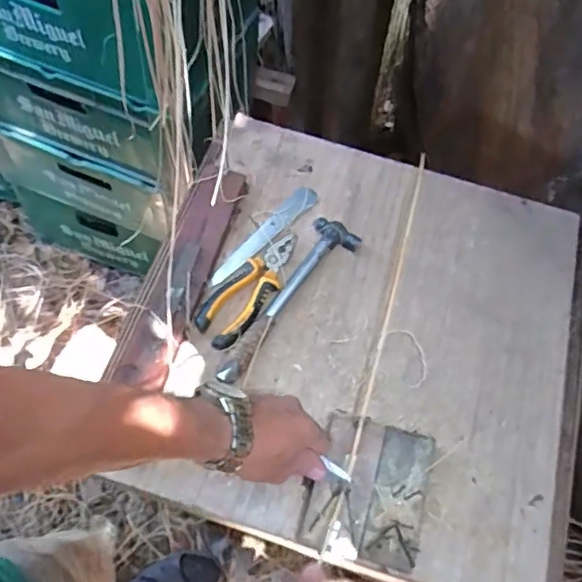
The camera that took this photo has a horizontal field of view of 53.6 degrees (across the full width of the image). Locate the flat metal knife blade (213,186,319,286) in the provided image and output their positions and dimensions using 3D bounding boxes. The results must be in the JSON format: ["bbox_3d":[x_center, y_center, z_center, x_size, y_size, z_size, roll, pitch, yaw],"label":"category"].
[{"bbox_3d":[-0.031,-0.067,0.689,0.026,0.009,0.175,39,69,14],"label":"flat metal knife blade"}]

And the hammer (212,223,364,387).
[{"bbox_3d":[-0.003,0.010,0.644,0.053,0.020,0.233,32,68,12],"label":"hammer"}]

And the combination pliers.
[{"bbox_3d":[-0.044,-0.006,0.646,0.055,0.015,0.157,35,69,13],"label":"combination pliers"}]

